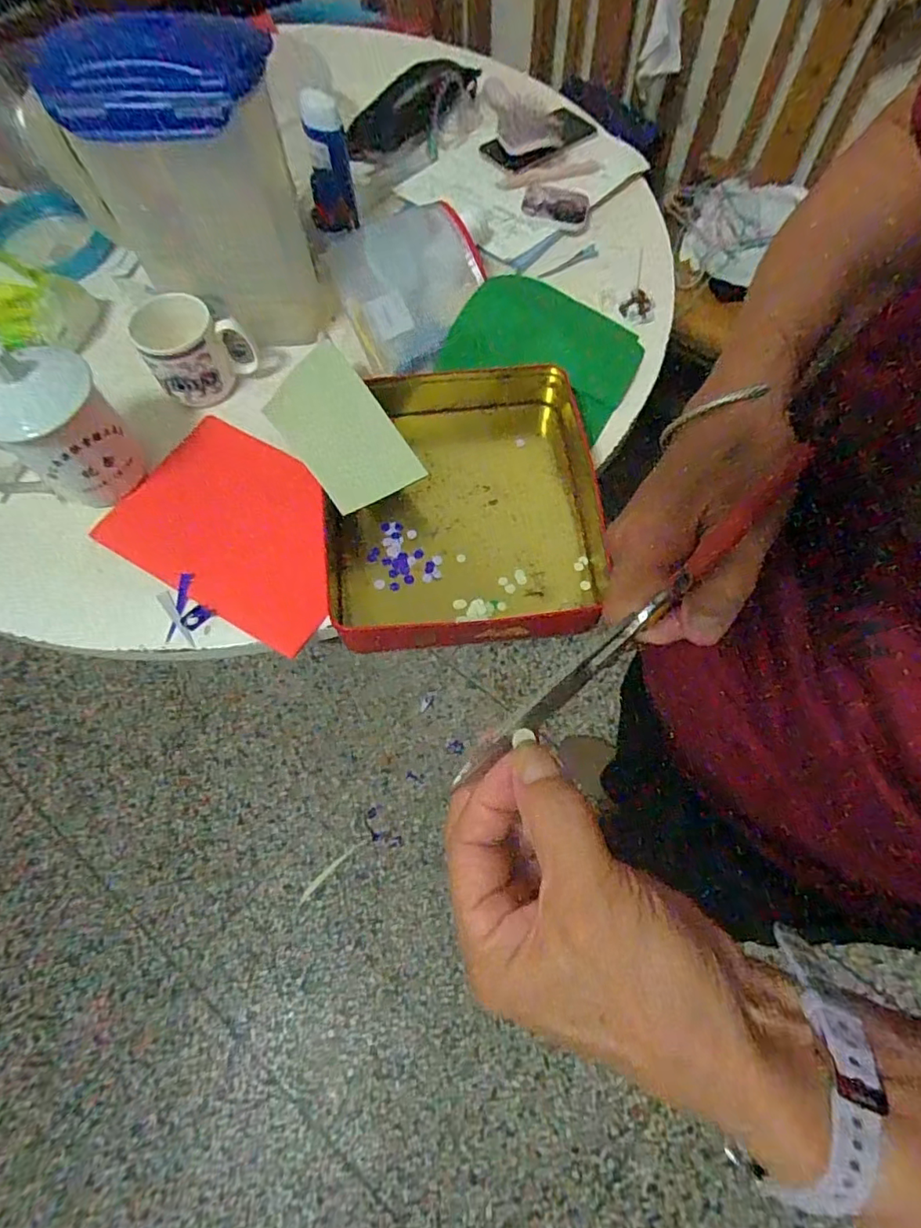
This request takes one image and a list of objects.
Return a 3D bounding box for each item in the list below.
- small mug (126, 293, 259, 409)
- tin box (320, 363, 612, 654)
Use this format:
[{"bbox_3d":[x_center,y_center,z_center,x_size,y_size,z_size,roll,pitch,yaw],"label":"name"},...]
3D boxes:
[{"bbox_3d":[-0.280,-0.281,0.598,0.102,0.075,0.081,-32,69,-12],"label":"small mug"},{"bbox_3d":[0.005,-0.106,0.548,0.265,0.066,0.281,-5,66,-1],"label":"tin box"}]

